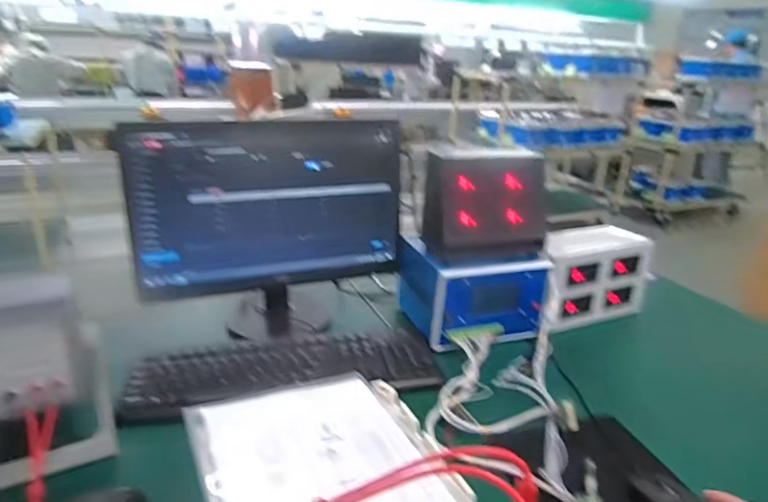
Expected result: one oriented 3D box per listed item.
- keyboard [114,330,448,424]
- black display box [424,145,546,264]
[{"bbox_3d":[-0.138,0.172,0.754,0.432,0.017,0.142,-3,23,-15],"label":"keyboard"},{"bbox_3d":[0.165,-0.079,0.848,0.199,0.168,0.108,-6,24,-22],"label":"black display box"}]

